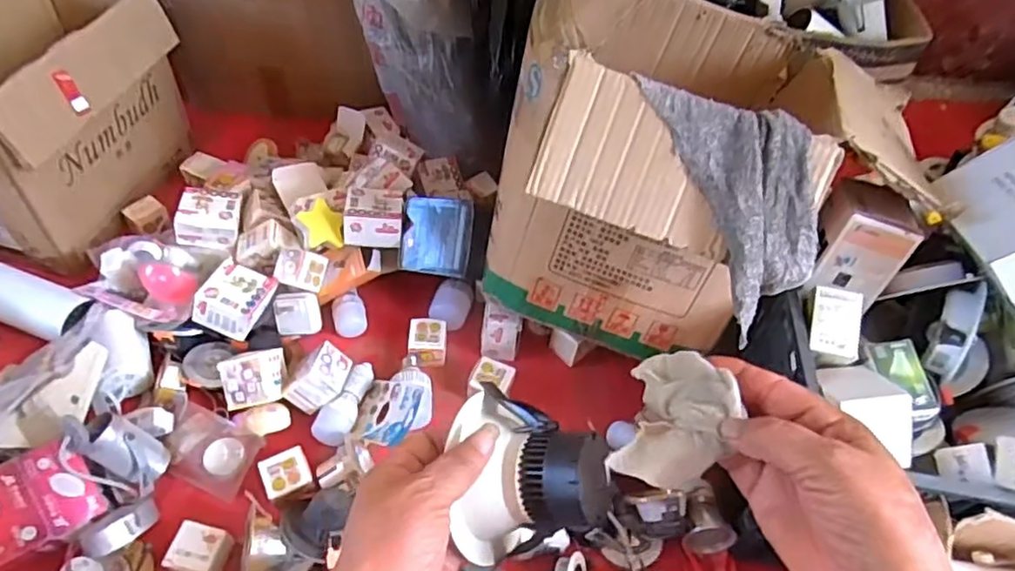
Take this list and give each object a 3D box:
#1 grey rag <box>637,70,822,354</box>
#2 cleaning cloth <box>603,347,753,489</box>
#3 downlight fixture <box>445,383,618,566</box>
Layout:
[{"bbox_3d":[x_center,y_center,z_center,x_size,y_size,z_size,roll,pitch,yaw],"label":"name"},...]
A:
[{"bbox_3d":[0.247,-0.100,0.650,0.113,0.083,0.284,-26,93,-24],"label":"grey rag"},{"bbox_3d":[0.091,0.071,0.341,0.055,0.014,0.079,4,49,25],"label":"cleaning cloth"},{"bbox_3d":[0.009,0.106,0.374,0.079,0.081,0.087,-4,52,-9],"label":"downlight fixture"}]

